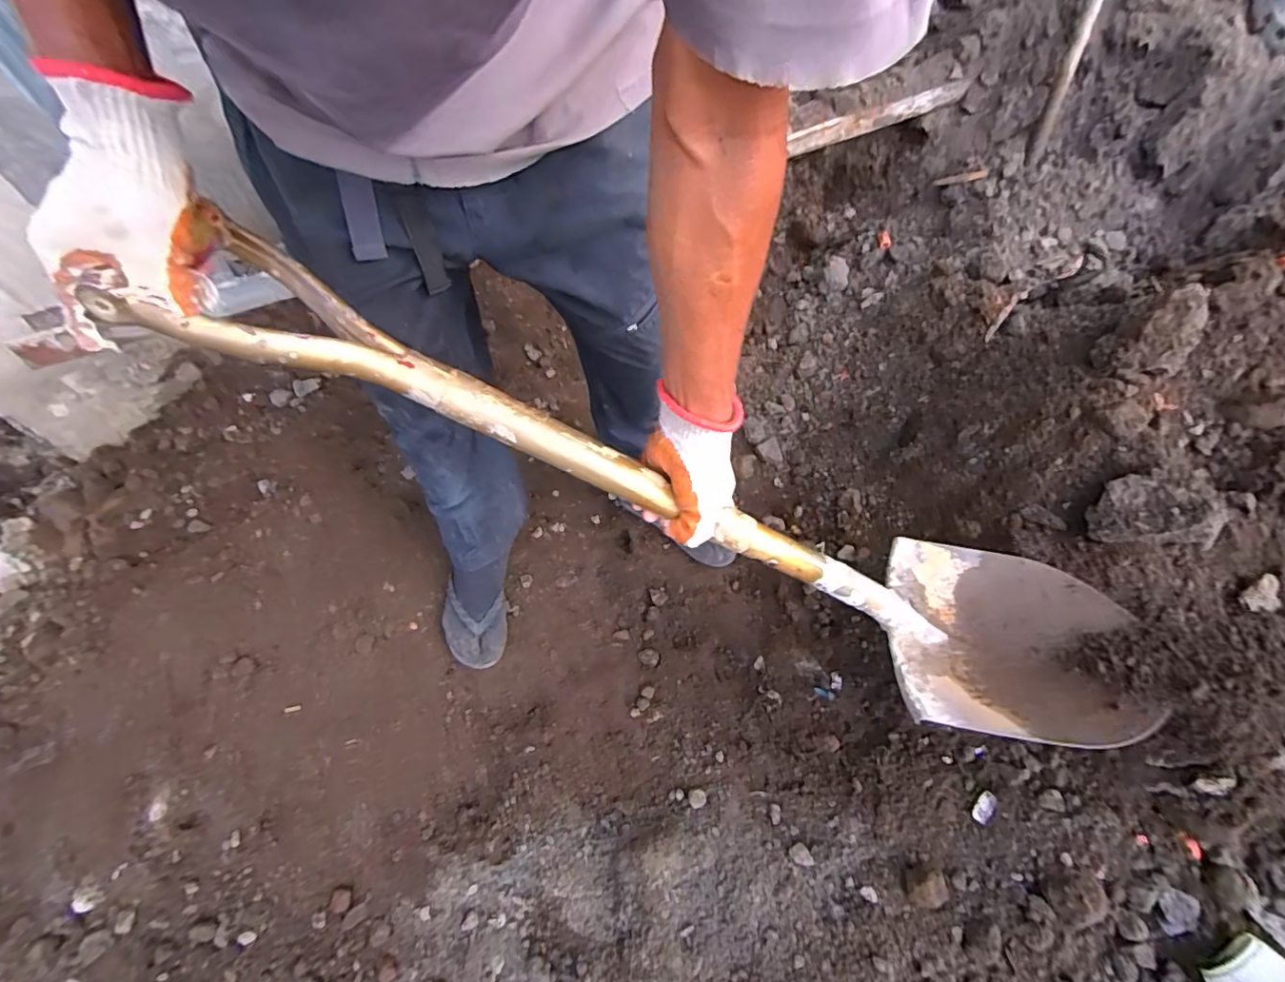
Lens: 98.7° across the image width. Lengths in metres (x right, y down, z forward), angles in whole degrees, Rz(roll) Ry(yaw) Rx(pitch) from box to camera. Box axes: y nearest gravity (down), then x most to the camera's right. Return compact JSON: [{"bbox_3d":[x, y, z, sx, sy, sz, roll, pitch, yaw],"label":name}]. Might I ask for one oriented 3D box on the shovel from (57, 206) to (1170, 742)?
[{"bbox_3d":[0.090,0.022,0.508,0.956,0.141,0.206,24,65,-16],"label":"shovel"}]

